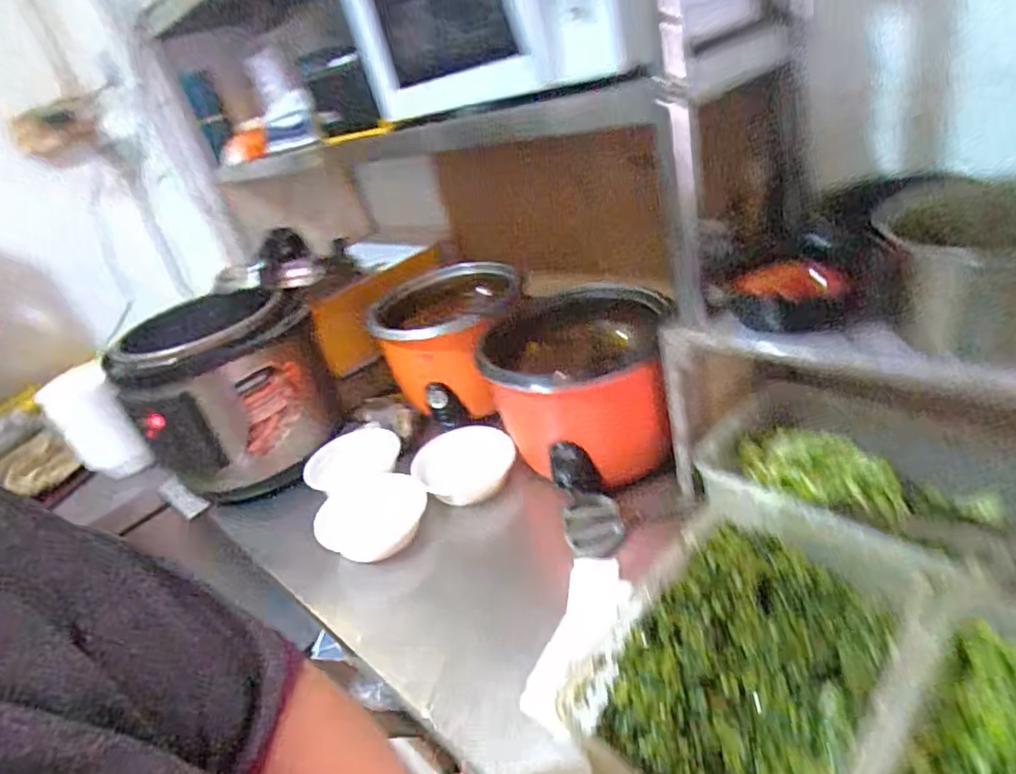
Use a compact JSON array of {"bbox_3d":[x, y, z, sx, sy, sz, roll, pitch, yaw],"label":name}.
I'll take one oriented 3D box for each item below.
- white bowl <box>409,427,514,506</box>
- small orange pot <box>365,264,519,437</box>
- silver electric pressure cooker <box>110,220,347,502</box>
[{"bbox_3d":[-0.067,0.126,0.931,0.139,0.061,0.145,-5,38,4],"label":"white bowl"},{"bbox_3d":[-0.121,-0.091,1.094,0.258,0.199,0.239,-5,38,4],"label":"small orange pot"},{"bbox_3d":[-0.496,-0.024,1.050,0.339,0.280,0.325,-6,38,2],"label":"silver electric pressure cooker"}]

